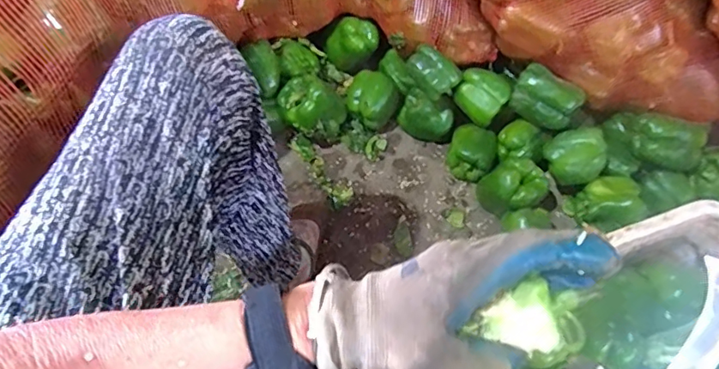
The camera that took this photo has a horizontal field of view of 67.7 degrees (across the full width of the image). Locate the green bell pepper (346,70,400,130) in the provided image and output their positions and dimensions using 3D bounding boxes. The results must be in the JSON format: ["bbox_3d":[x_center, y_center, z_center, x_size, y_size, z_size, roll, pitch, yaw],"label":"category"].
[{"bbox_3d":[0.023,-0.144,0.936,0.087,0.082,0.076,3,59,1],"label":"green bell pepper"}]

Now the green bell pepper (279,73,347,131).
[{"bbox_3d":[-0.078,-0.137,0.898,0.107,0.076,0.081,-15,61,-9],"label":"green bell pepper"}]

